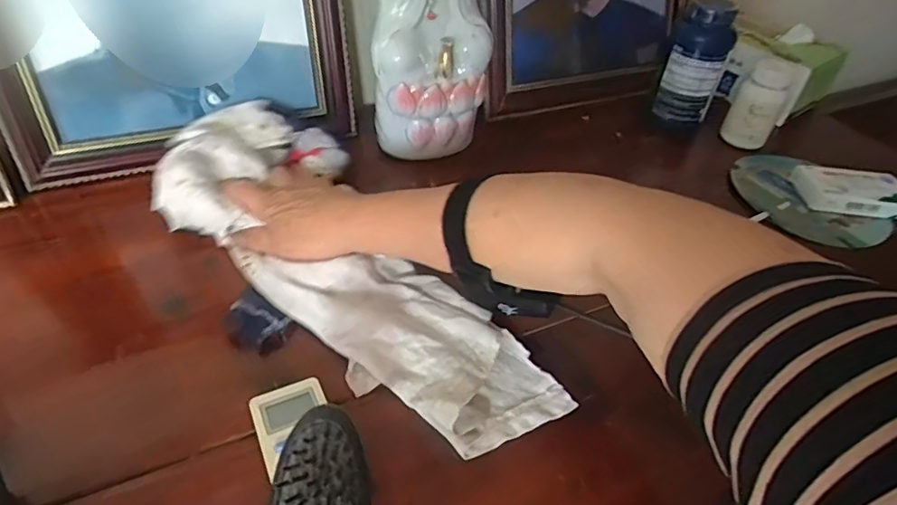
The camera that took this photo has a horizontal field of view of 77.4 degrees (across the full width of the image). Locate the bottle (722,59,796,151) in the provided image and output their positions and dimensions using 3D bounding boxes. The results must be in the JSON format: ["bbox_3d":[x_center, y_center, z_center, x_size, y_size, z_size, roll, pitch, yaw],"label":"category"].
[{"bbox_3d":[0.371,-0.178,0.667,0.053,0.092,0.045,29,47,22],"label":"bottle"}]

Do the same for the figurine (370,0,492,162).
[{"bbox_3d":[-0.009,-0.233,0.533,0.115,0.293,0.081,4,43,-3],"label":"figurine"}]

